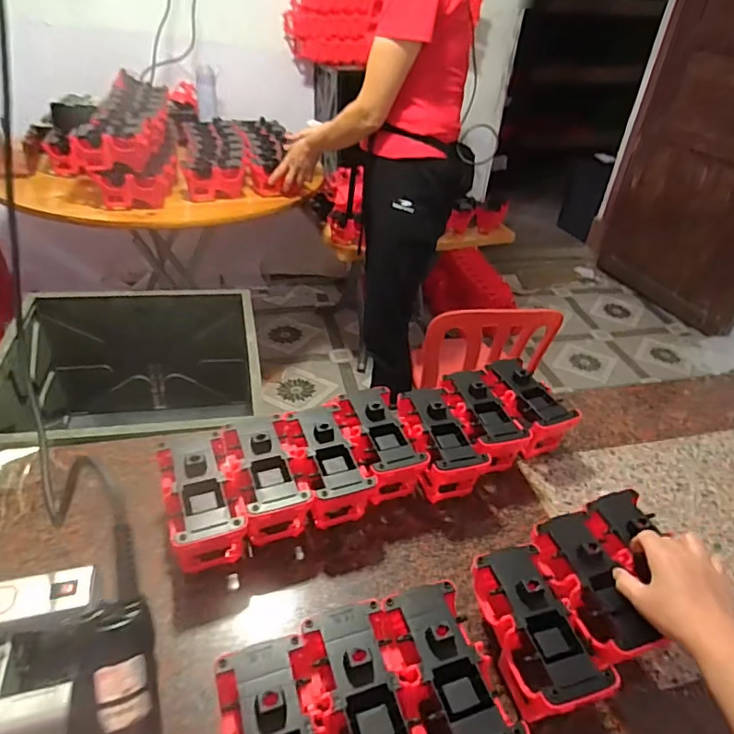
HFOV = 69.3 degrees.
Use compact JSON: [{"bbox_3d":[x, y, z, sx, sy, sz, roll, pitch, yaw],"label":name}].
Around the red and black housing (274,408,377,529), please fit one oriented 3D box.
[{"bbox_3d":[-0.059,0.131,0.688,0.090,0.089,0.153,-10,38,-21],"label":"red and black housing"}]

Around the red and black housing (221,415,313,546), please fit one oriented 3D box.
[{"bbox_3d":[-0.130,0.144,0.665,0.089,0.094,0.151,-8,38,-19],"label":"red and black housing"}]

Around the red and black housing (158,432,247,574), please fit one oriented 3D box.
[{"bbox_3d":[-0.192,0.161,0.628,0.084,0.092,0.150,-8,38,-19],"label":"red and black housing"}]

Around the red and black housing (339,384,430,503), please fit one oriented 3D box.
[{"bbox_3d":[0.015,0.113,0.730,0.094,0.093,0.162,-5,37,-15],"label":"red and black housing"}]

